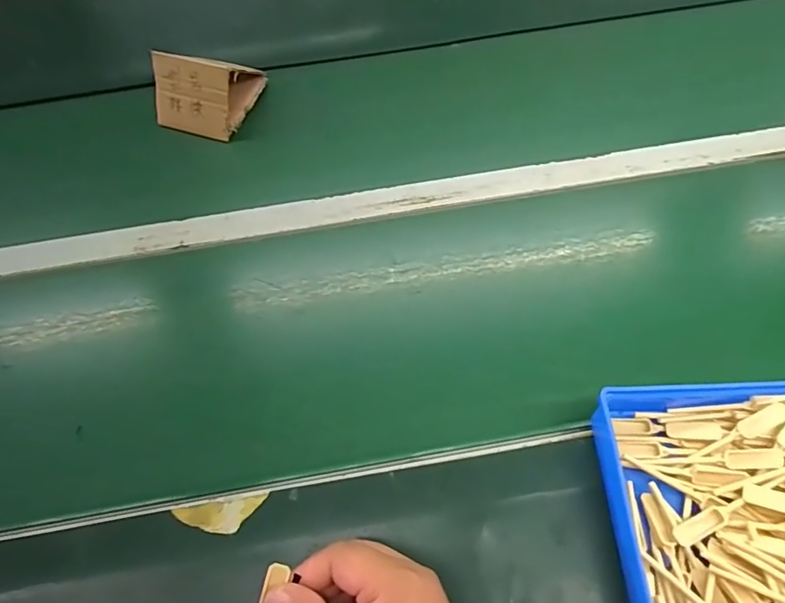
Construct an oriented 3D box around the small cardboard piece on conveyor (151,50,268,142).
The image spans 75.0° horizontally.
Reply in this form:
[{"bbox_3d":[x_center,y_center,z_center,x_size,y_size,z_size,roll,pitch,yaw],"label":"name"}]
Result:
[{"bbox_3d":[-0.224,-0.267,0.620,0.097,0.073,0.112,20,60,15],"label":"small cardboard piece on conveyor"}]

